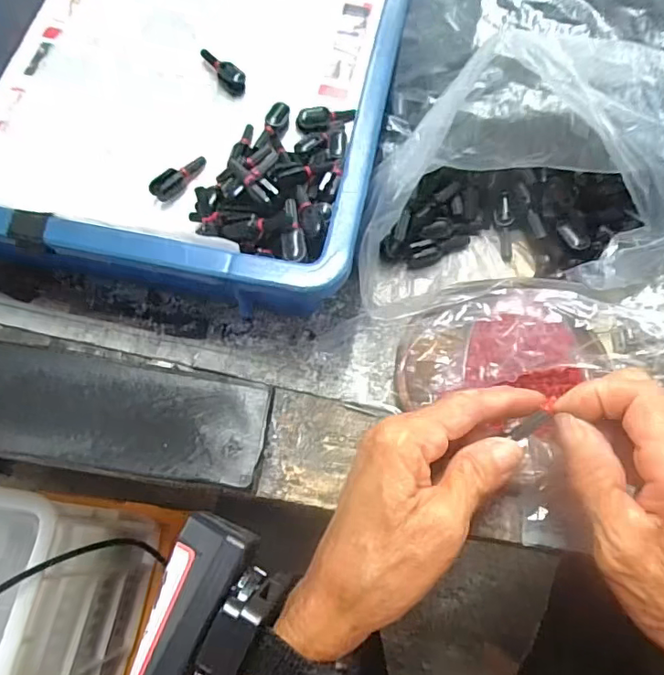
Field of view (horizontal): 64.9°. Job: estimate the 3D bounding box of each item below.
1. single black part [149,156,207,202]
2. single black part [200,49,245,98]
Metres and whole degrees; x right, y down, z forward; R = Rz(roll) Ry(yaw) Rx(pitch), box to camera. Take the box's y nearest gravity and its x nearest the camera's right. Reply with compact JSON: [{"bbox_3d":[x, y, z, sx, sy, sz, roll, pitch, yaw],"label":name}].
[{"bbox_3d":[-0.098,-0.103,0.338,0.008,0.015,0.044,37,60,12],"label":"single black part"},{"bbox_3d":[-0.078,-0.189,0.368,0.015,0.014,0.042,-43,75,-13],"label":"single black part"}]

